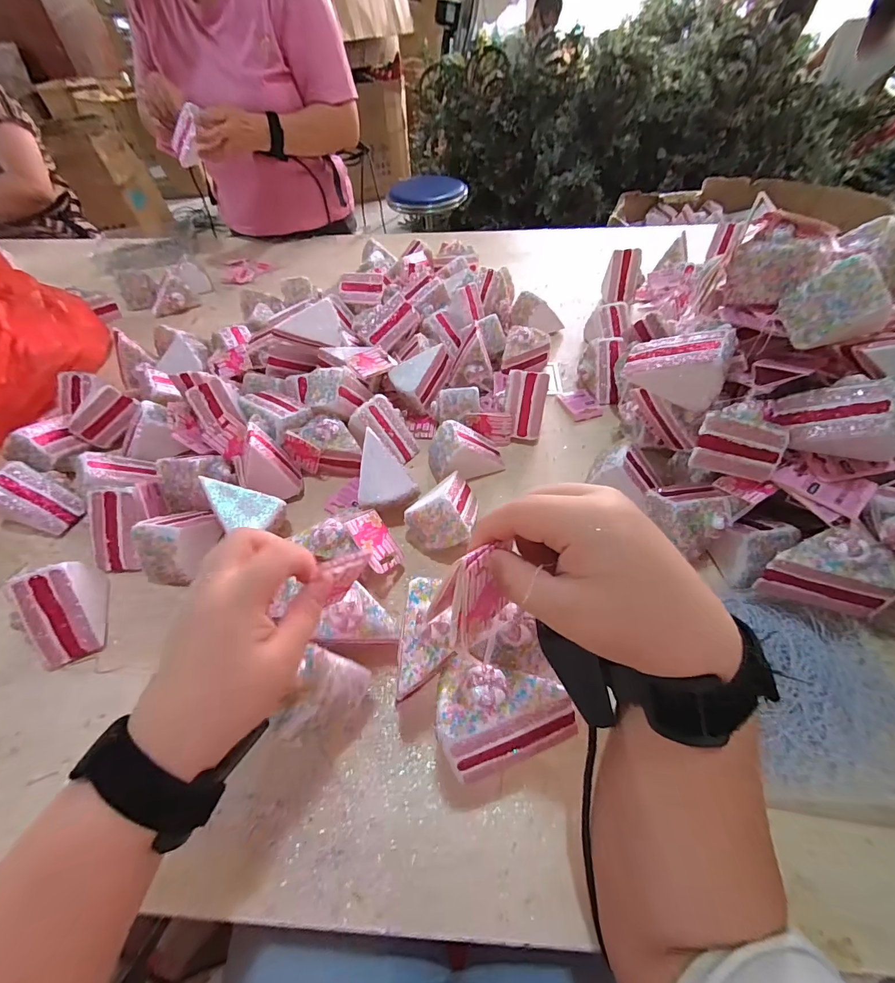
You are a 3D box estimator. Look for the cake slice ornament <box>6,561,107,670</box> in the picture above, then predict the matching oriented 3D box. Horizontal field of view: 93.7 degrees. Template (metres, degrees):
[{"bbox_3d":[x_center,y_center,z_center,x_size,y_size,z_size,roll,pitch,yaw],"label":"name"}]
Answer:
[{"bbox_3d":[-0.368,0.113,0.397,0.050,0.064,0.080,-24,54,-15],"label":"cake slice ornament"}]

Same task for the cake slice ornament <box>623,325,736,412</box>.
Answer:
[{"bbox_3d":[0.225,-0.127,0.412,0.091,0.062,0.055,25,57,22],"label":"cake slice ornament"}]

